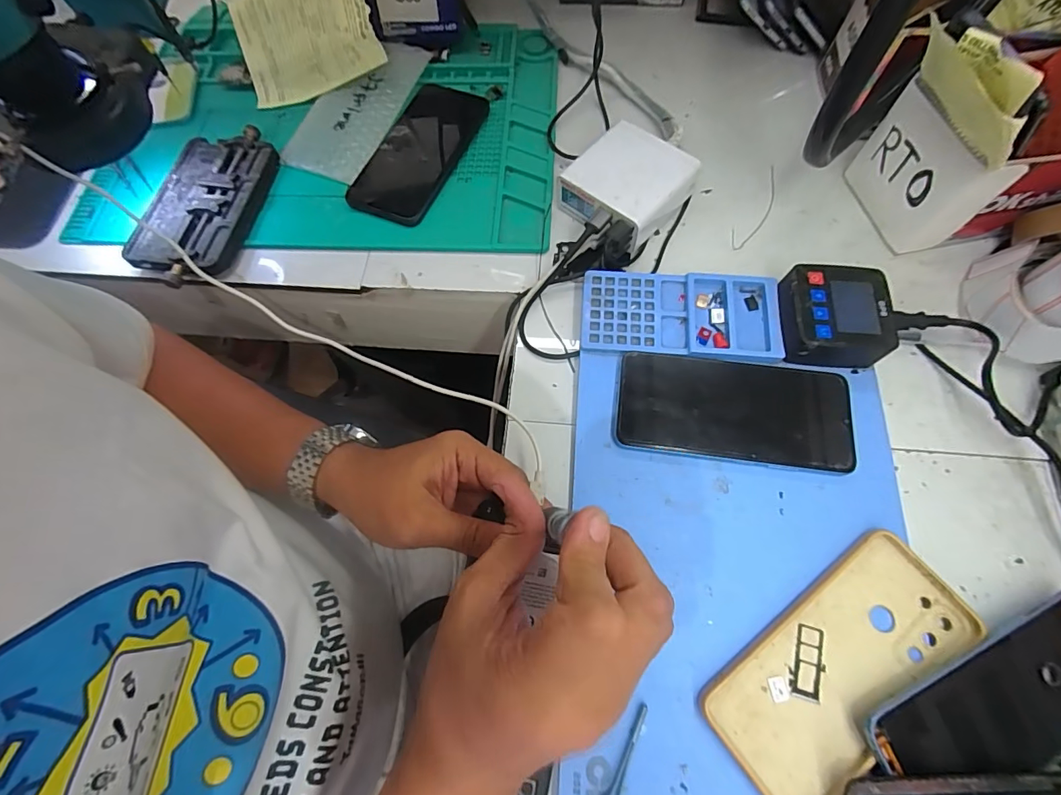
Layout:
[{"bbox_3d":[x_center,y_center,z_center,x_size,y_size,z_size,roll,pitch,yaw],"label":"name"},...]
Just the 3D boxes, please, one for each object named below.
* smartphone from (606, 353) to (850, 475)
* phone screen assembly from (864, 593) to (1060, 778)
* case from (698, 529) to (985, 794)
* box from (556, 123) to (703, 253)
[{"bbox_3d":[0.146,0.010,0.341,0.162,0.013,0.074,6,68,4],"label":"smartphone"},{"bbox_3d":[0.273,0.178,0.267,0.172,0.011,0.071,-19,75,-11],"label":"phone screen assembly"},{"bbox_3d":[0.187,0.160,0.281,0.168,0.009,0.078,-34,71,-12],"label":"case"},{"bbox_3d":[0.079,-0.182,0.405,0.090,0.037,0.101,41,75,16],"label":"box"}]

